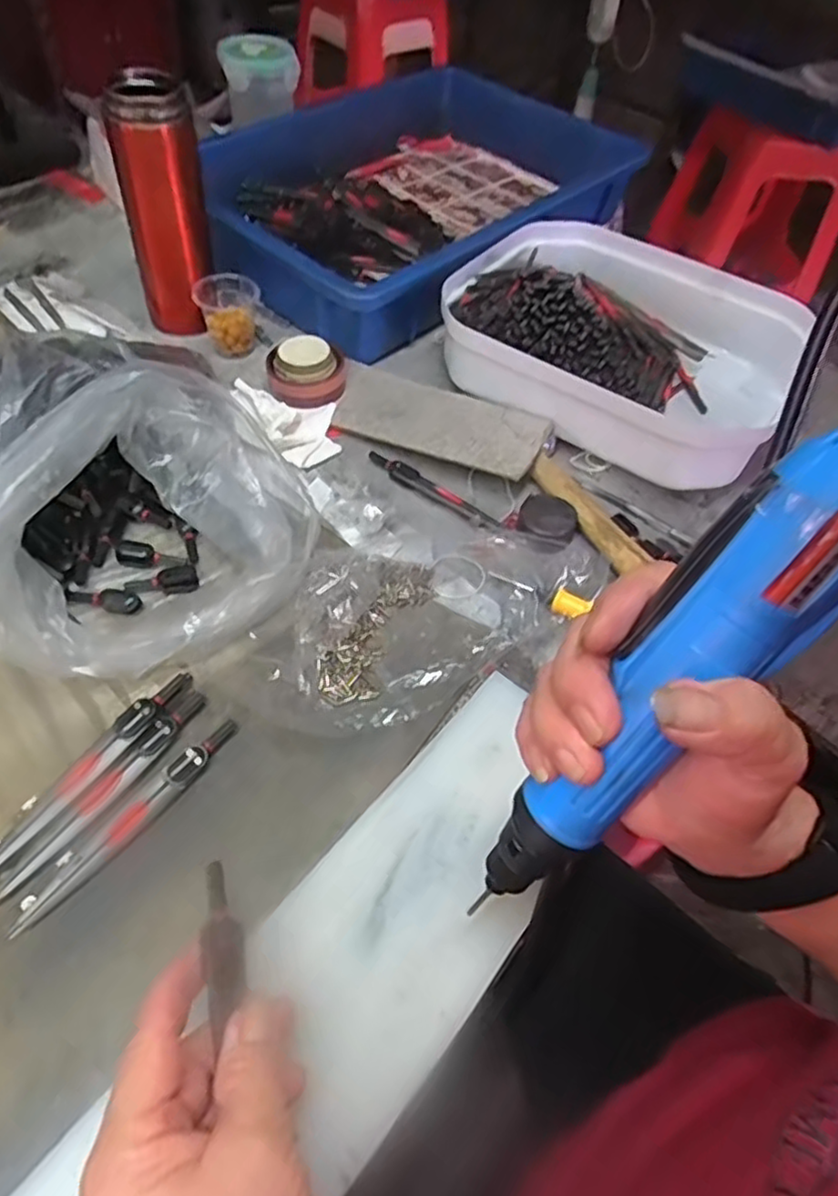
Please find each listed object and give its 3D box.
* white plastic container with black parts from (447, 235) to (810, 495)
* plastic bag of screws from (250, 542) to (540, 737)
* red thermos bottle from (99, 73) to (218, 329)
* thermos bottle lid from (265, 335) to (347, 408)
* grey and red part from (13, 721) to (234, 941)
[{"bbox_3d":[0.158,-0.204,0.563,0.261,0.067,0.214,34,58,19],"label":"white plastic container with black parts"},{"bbox_3d":[-0.016,0.012,0.419,0.184,0.027,0.113,-31,62,-25],"label":"plastic bag of screws"},{"bbox_3d":[-0.195,-0.297,0.538,0.061,0.168,0.057,-14,56,-15],"label":"red thermos bottle"},{"bbox_3d":[-0.088,-0.177,0.542,0.059,0.033,0.045,3,53,-3],"label":"thermos bottle lid"},{"bbox_3d":[-0.140,0.106,0.340,0.016,0.008,0.128,34,58,19],"label":"grey and red part"}]

